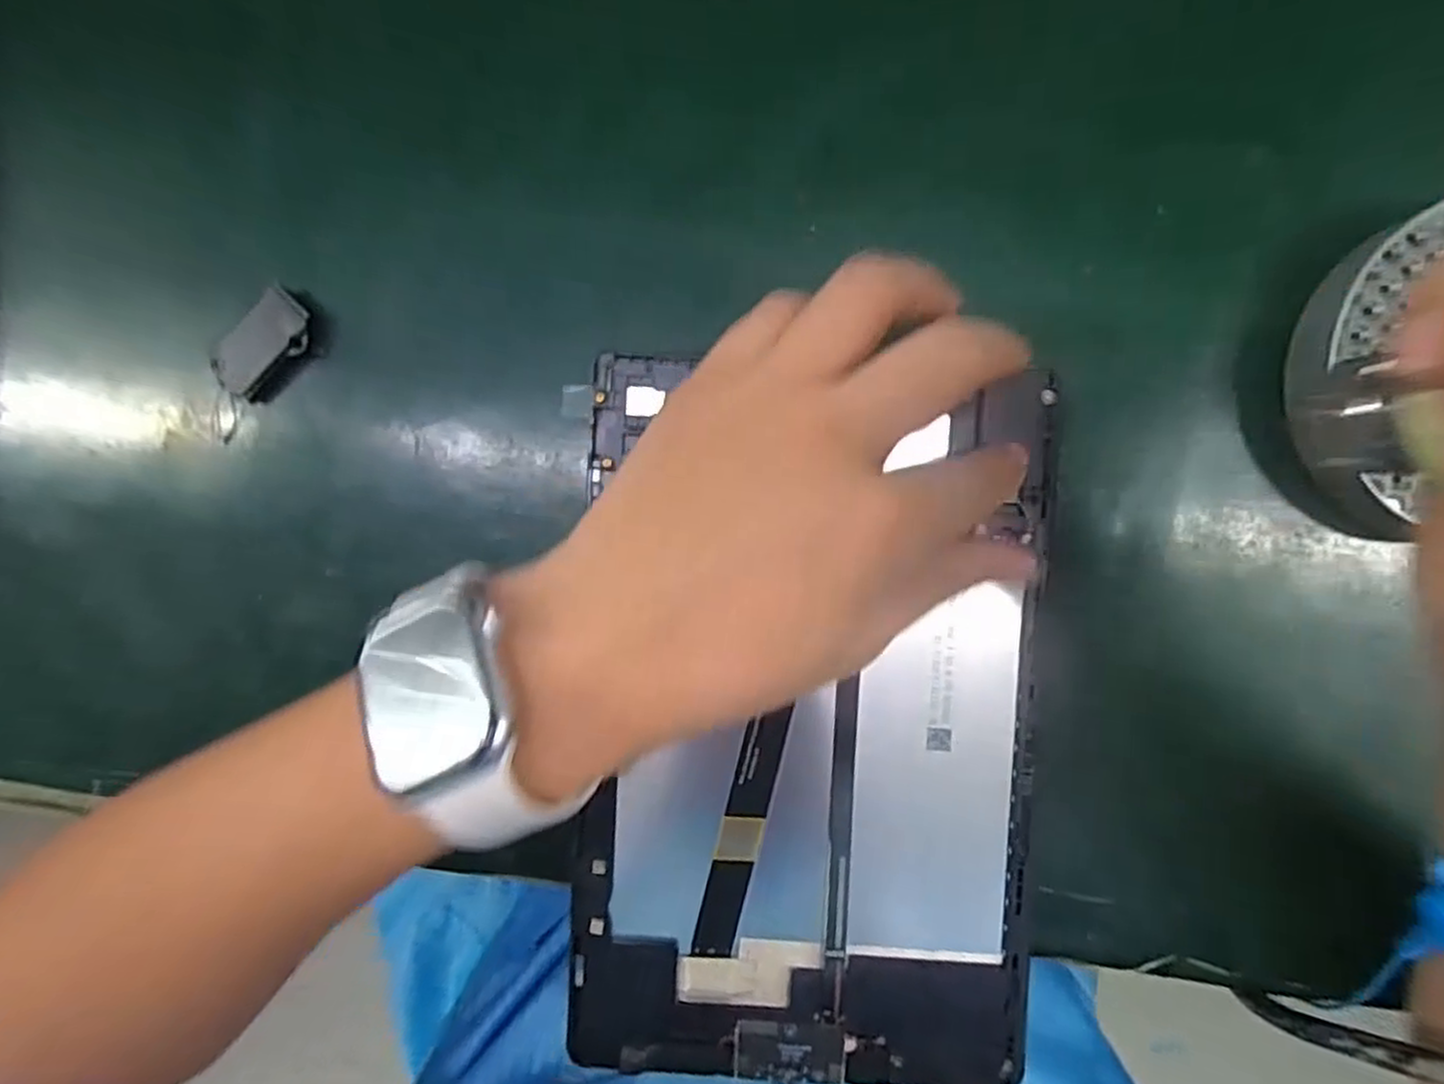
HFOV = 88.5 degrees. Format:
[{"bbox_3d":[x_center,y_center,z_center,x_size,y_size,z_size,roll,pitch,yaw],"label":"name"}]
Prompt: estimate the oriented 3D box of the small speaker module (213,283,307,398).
[{"bbox_3d":[-0.166,-0.071,0.268,0.039,0.011,0.020,-43,91,4],"label":"small speaker module"}]

